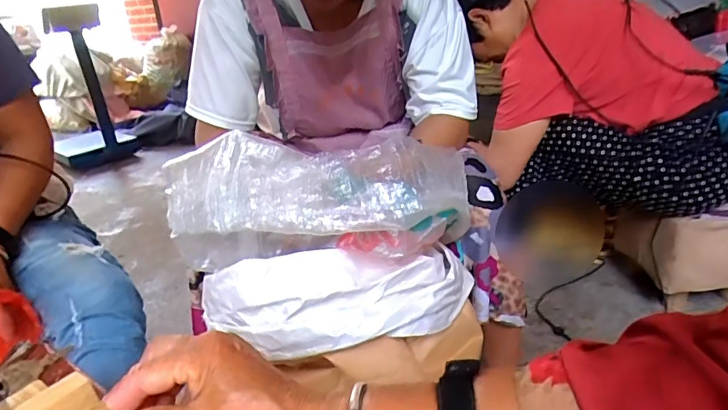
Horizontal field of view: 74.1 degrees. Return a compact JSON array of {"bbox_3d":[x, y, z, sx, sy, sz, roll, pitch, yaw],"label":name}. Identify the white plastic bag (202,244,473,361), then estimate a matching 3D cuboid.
[{"bbox_3d":[-0.022,0.102,0.574,0.328,0.104,0.109,-9,24,-10],"label":"white plastic bag"}]

